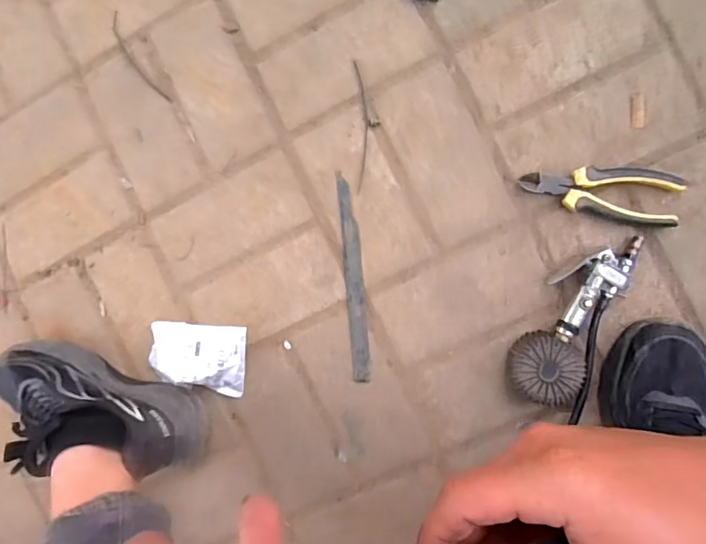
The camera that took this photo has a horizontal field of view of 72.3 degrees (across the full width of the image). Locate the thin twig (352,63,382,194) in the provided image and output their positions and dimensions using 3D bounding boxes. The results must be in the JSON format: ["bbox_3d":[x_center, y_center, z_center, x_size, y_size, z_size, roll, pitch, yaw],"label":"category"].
[{"bbox_3d":[0.016,-0.162,0.540,0.026,0.004,0.145,-2,93,8],"label":"thin twig"}]

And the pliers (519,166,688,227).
[{"bbox_3d":[0.252,-0.079,0.494,0.149,0.029,0.053,6,94,8],"label":"pliers"}]

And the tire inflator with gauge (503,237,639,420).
[{"bbox_3d":[0.227,0.048,0.498,0.079,0.039,0.183,22,96,6],"label":"tire inflator with gauge"}]

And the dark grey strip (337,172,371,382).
[{"bbox_3d":[0.002,0.009,0.546,0.021,0.004,0.231,-4,93,8],"label":"dark grey strip"}]

